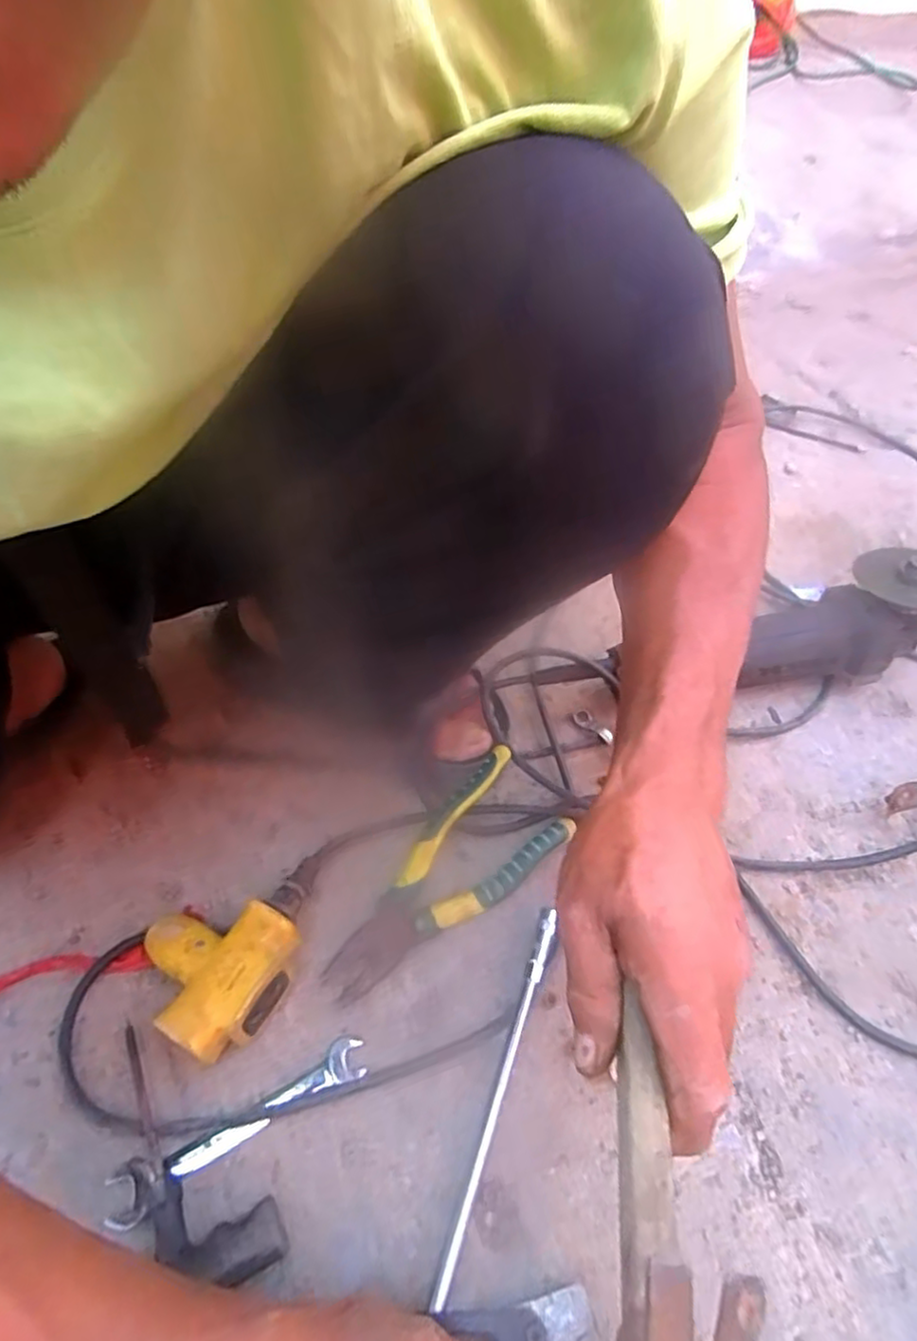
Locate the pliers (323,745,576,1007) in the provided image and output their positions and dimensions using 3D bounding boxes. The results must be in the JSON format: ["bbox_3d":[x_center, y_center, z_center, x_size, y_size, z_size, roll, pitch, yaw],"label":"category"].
[{"bbox_3d":[-0.009,0.142,0.452,0.077,0.028,0.187,45,64,8],"label":"pliers"}]

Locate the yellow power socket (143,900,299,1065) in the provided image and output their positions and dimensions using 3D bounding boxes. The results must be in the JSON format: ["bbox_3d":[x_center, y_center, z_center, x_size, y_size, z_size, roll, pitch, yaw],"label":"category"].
[{"bbox_3d":[-0.147,0.178,0.402,0.092,0.038,0.081,23,52,19],"label":"yellow power socket"}]

